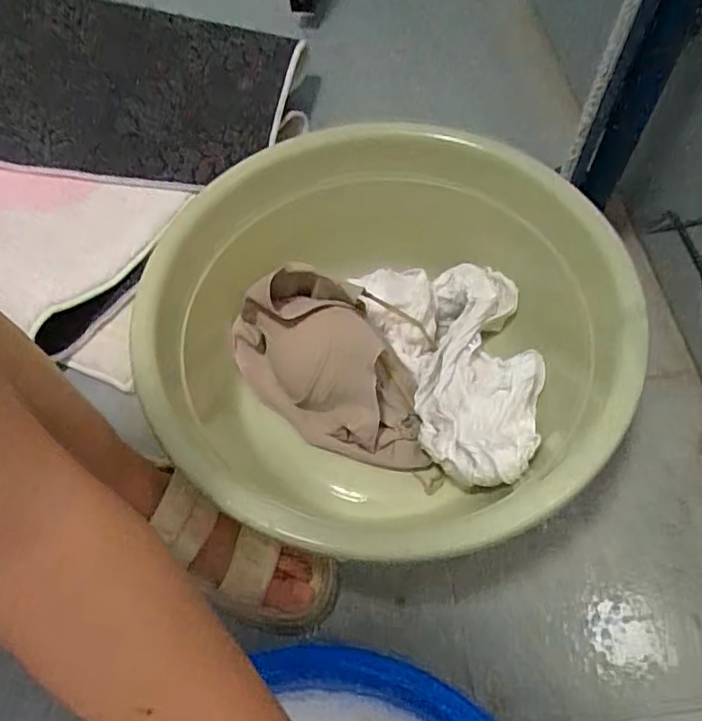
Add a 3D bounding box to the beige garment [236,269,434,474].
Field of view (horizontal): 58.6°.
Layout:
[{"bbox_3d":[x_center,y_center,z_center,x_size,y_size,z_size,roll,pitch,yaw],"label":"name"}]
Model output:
[{"bbox_3d":[-0.025,0.011,0.604,0.208,0.135,0.122,9,61,9],"label":"beige garment"}]

